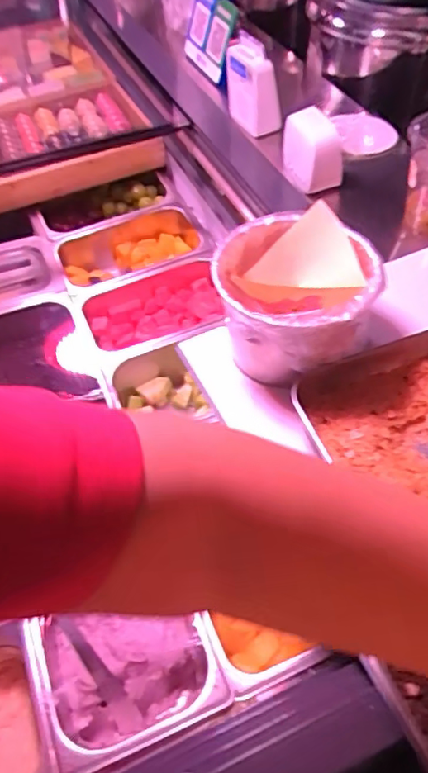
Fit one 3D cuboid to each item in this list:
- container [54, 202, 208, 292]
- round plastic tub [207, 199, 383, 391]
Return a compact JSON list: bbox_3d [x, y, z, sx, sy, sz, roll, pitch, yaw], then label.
[{"bbox_3d":[-0.145,-0.235,1.041,0.266,0.086,0.165,-21,55,-12],"label":"container"},{"bbox_3d":[0.083,-0.089,0.581,0.152,0.103,0.157,-2,53,2],"label":"round plastic tub"}]

